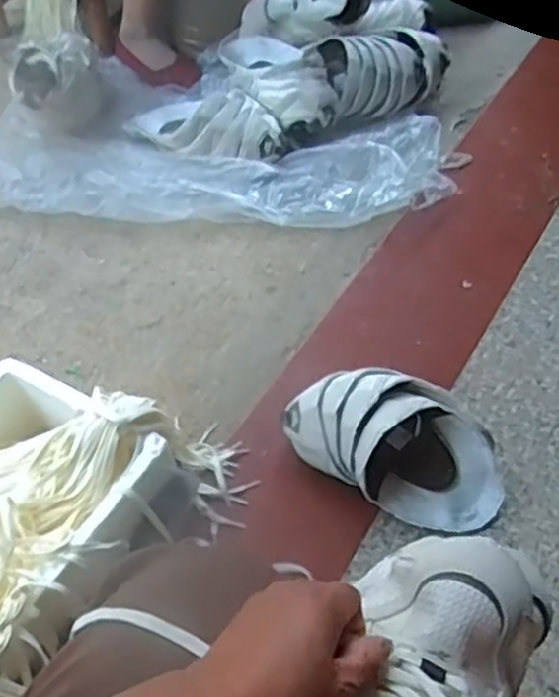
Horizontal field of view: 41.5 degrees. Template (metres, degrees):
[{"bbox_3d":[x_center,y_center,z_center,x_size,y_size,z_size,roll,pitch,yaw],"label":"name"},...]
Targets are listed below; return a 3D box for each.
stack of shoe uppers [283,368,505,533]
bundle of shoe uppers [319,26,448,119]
[{"bbox_3d":[0.148,0.124,0.924,0.286,0.138,0.129,19,53,6],"label":"stack of shoe uppers"},{"bbox_3d":[0.208,-0.532,1.407,0.245,0.086,0.137,-10,58,-13],"label":"bundle of shoe uppers"}]

